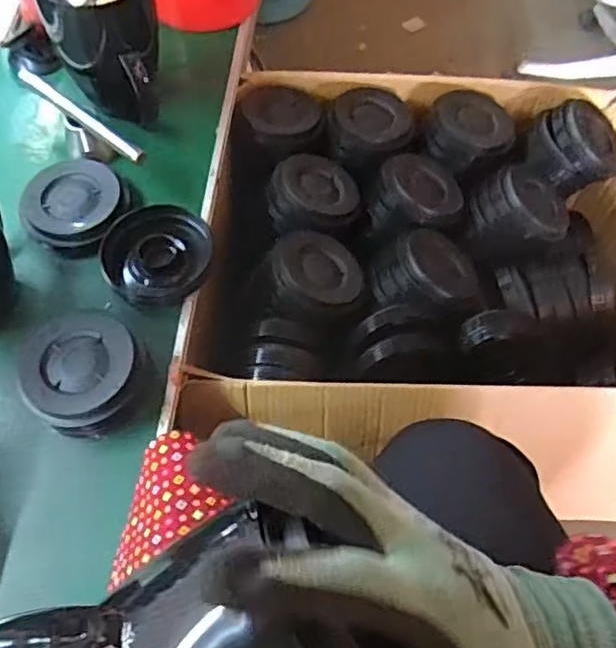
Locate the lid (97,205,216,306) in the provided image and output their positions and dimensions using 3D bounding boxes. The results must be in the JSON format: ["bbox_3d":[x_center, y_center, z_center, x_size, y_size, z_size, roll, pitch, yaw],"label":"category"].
[{"bbox_3d":[-0.170,-0.079,0.701,0.119,0.027,0.115,0,62,0],"label":"lid"}]

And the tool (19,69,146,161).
[{"bbox_3d":[-0.270,-0.224,0.756,0.204,0.073,0.031,37,68,18],"label":"tool"}]

